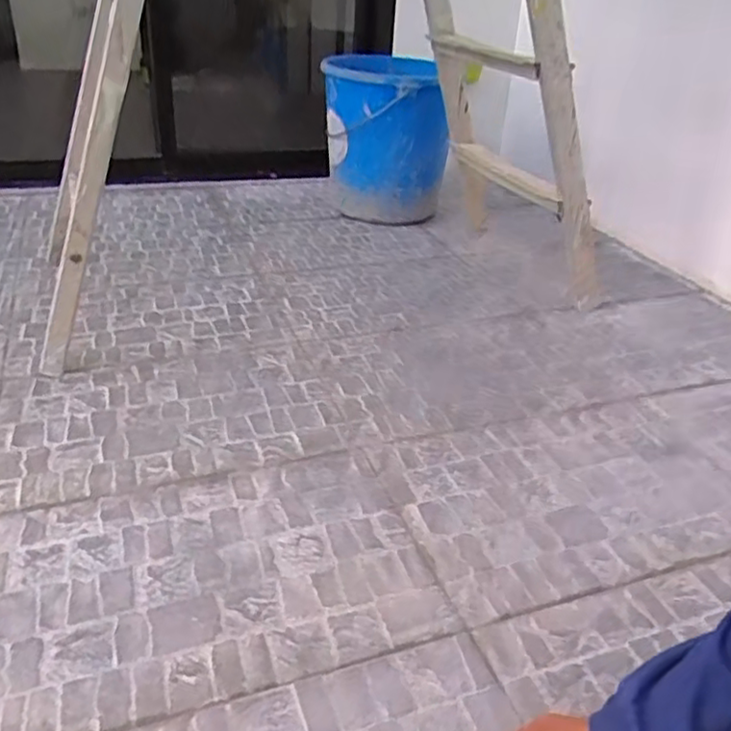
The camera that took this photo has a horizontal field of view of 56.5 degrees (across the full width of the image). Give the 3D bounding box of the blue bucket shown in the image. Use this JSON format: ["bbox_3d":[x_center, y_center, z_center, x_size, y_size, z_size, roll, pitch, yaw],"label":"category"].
[{"bbox_3d":[0.043,-0.527,1.639,0.298,0.395,0.318,3,32,-2],"label":"blue bucket"}]

